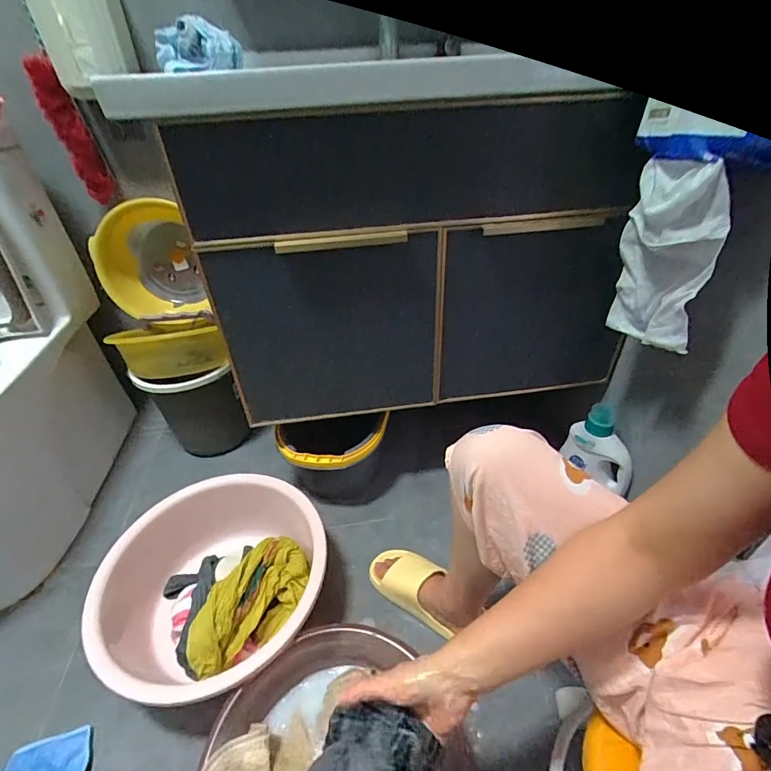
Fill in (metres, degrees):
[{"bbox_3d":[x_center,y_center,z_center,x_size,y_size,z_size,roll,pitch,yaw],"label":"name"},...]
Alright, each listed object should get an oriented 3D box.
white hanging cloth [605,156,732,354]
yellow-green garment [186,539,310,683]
[{"bbox_3d":[0.393,-0.175,0.588,0.068,0.261,0.158,-3,38,0],"label":"white hanging cloth"},{"bbox_3d":[-0.244,0.402,0.760,0.129,0.094,0.249,19,43,26],"label":"yellow-green garment"}]

